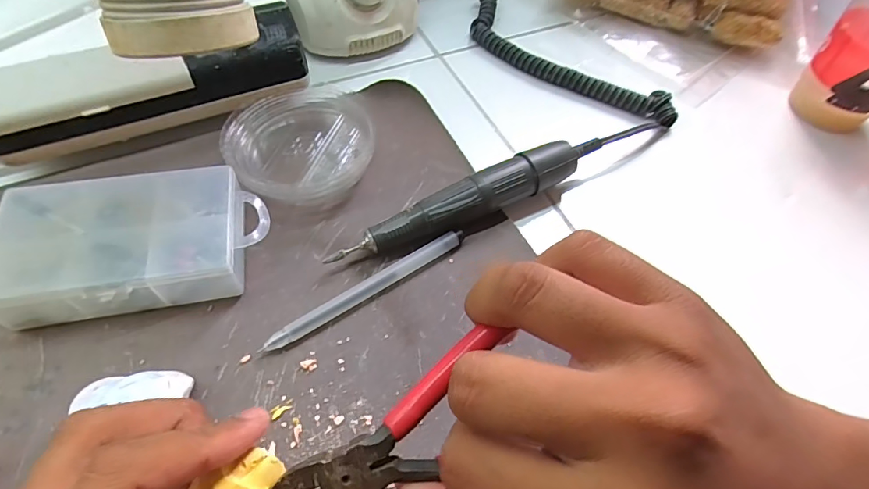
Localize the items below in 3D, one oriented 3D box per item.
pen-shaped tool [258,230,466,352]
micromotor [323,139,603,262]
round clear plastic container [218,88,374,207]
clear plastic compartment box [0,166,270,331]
[{"bbox_3d":[-0.036,0.023,0.261,0.124,0.008,0.011,-29,64,-21],"label":"pen-shaped tool"},{"bbox_3d":[0.027,-0.029,0.288,0.186,0.029,0.023,-23,63,-18],"label":"micromotor"},{"bbox_3d":[-0.088,-0.069,0.303,0.090,0.028,0.086,2,58,-3],"label":"round clear plastic container"},{"bbox_3d":[-0.159,0.001,0.251,0.127,0.033,0.073,-9,59,-10],"label":"clear plastic compartment box"}]

